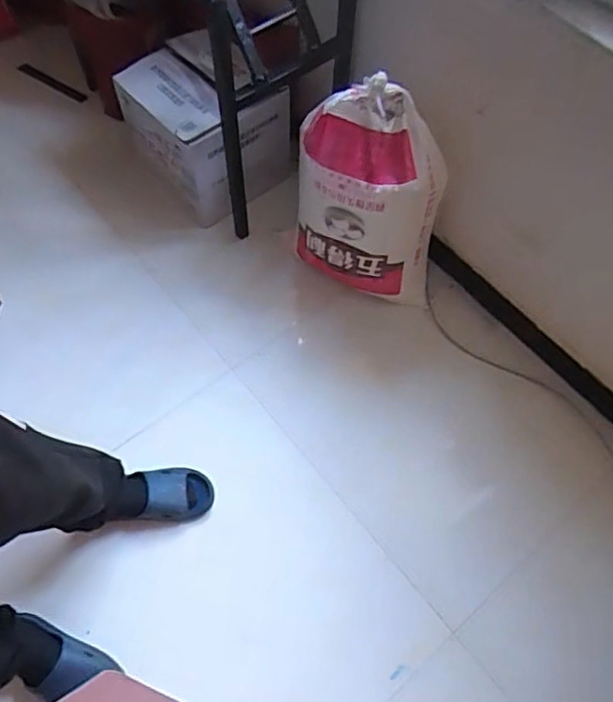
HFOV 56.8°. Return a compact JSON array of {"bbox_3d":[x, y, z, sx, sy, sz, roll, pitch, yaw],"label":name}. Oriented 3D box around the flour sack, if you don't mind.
[{"bbox_3d":[0.160,-0.377,1.374,0.386,0.520,0.237,18,64,7],"label":"flour sack"}]

